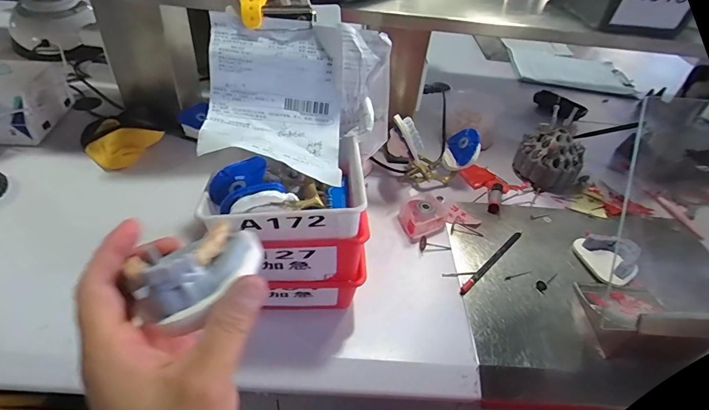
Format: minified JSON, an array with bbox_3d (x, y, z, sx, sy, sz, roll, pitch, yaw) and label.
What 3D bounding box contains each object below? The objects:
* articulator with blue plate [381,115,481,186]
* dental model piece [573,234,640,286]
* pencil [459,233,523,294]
[{"bbox_3d":[0.125,-0.088,0.617,0.143,0.110,0.089,3,43,-5],"label":"articulator with blue plate"},{"bbox_3d":[0.347,0.072,0.525,0.065,0.034,0.080,-4,45,-13],"label":"dental model piece"},{"bbox_3d":[0.187,0.075,0.525,0.151,0.008,0.011,-31,56,-34],"label":"pencil"}]

